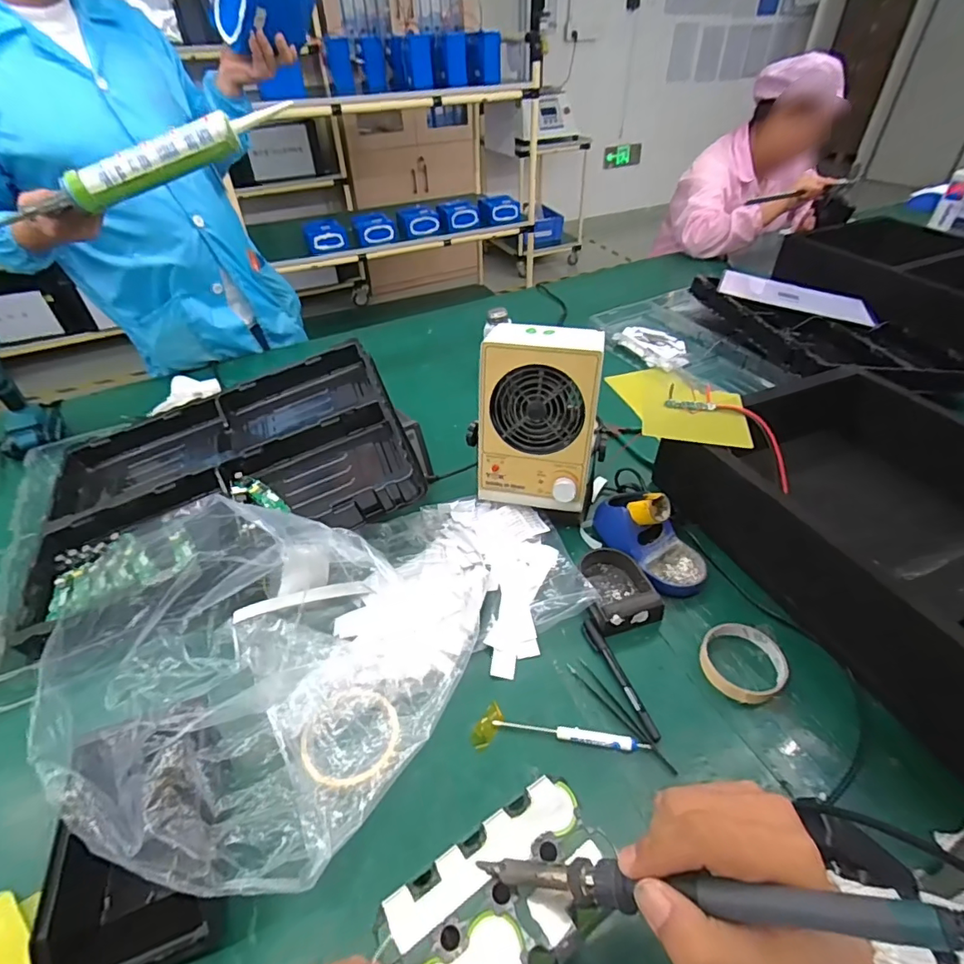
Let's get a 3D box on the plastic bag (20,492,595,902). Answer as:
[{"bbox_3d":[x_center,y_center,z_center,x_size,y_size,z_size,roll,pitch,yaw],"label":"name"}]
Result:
[{"bbox_3d":[-0.129,0.136,0.535,0.309,0.116,0.511,31,51,31],"label":"plastic bag"}]

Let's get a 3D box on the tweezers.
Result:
[{"bbox_3d":[0.139,0.233,0.508,0.019,0.004,0.136,-24,46,-22],"label":"tweezers"}]

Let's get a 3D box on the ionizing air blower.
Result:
[{"bbox_3d":[0.072,-0.071,0.664,0.167,0.241,0.128,10,43,13],"label":"ionizing air blower"}]

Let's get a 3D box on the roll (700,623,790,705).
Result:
[{"bbox_3d":[0.279,0.192,0.540,0.085,0.016,0.082,-1,42,1],"label":"roll"}]

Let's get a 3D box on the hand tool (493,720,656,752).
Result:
[{"bbox_3d":[0.085,0.243,0.487,0.145,0.012,0.014,7,43,10],"label":"hand tool"}]

